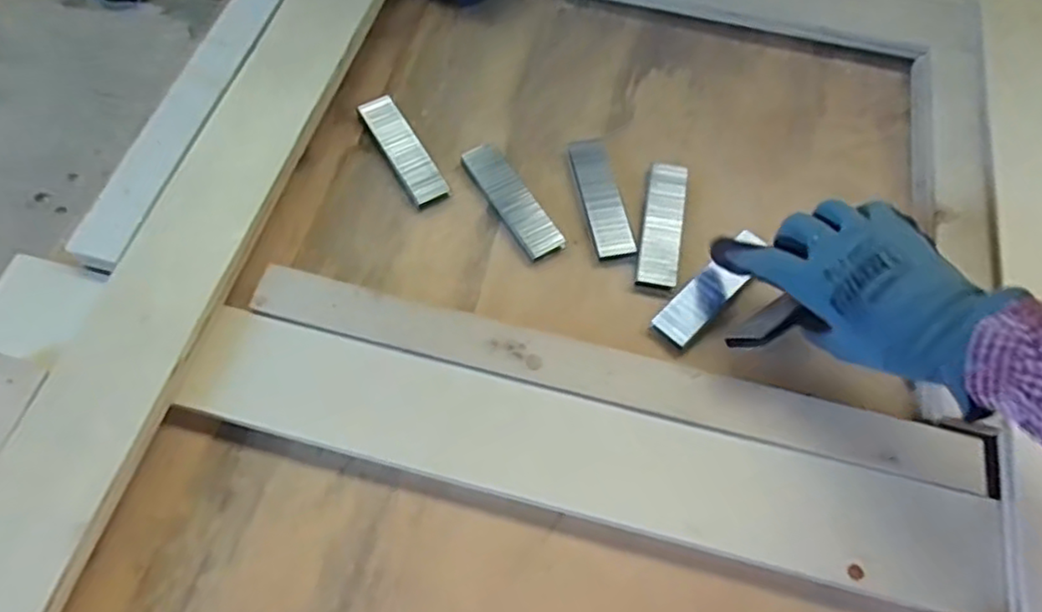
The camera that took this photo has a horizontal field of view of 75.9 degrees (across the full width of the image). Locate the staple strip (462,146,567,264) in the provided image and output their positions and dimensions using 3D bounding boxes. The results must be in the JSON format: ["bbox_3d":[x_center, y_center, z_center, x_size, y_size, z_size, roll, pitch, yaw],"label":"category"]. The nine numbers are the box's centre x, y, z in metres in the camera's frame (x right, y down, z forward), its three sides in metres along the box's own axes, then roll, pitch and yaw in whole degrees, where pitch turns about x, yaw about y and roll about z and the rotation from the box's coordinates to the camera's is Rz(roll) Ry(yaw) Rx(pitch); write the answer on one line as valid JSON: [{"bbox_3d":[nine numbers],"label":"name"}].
[{"bbox_3d":[-0.007,-0.081,0.501,0.031,0.011,0.108,-27,65,-13],"label":"staple strip"}]

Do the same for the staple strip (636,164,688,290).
[{"bbox_3d":[0.104,-0.061,0.491,0.028,0.008,0.104,10,63,6],"label":"staple strip"}]

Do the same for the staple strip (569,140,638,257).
[{"bbox_3d":[0.060,-0.083,0.501,0.031,0.004,0.103,-11,63,-5],"label":"staple strip"}]

